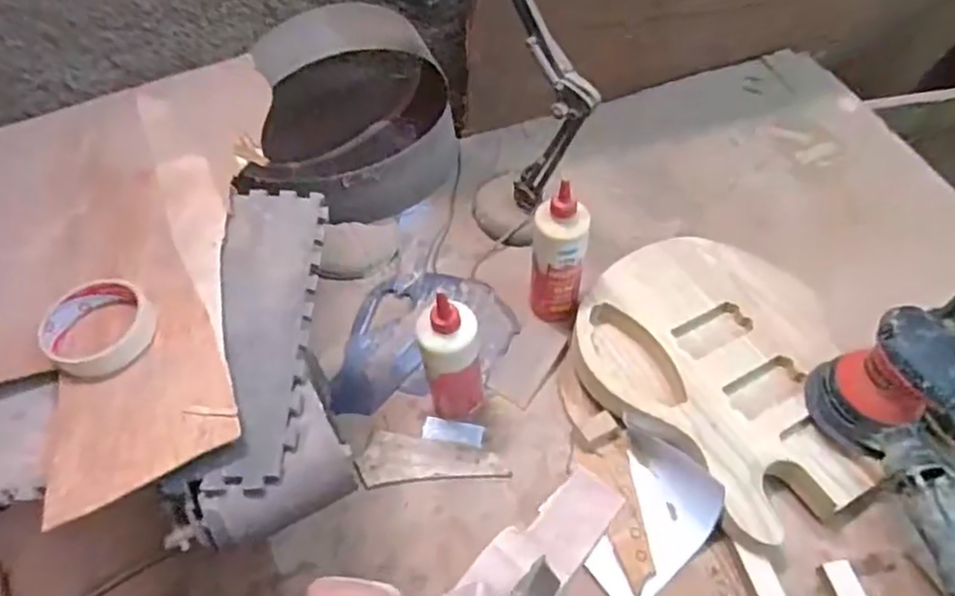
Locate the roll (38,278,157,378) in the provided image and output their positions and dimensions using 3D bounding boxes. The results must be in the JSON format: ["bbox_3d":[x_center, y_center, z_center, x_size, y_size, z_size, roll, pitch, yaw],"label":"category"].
[{"bbox_3d":[-0.323,0.022,0.554,0.091,0.023,0.083,-1,56,1],"label":"roll"}]

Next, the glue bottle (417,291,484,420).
[{"bbox_3d":[-0.029,0.073,0.744,0.069,0.211,0.053,-4,56,-1],"label":"glue bottle"}]

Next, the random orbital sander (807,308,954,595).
[{"bbox_3d":[0.457,0.157,0.659,0.121,0.143,0.261,-5,56,-2],"label":"random orbital sander"}]

